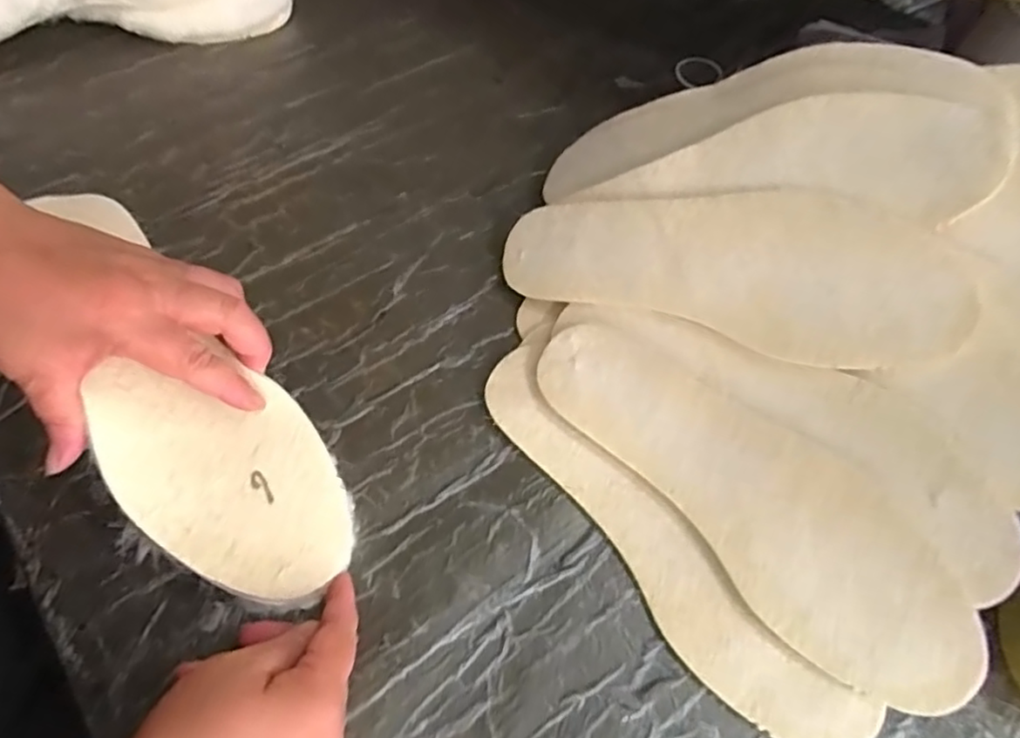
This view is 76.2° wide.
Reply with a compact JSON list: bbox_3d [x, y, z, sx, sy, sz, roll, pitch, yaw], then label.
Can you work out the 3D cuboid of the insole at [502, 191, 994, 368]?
[{"bbox_3d":[0.124,-0.064,0.396,0.267,0.010,0.091,16,96,22],"label":"insole"}]

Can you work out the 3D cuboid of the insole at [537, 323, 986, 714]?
[{"bbox_3d":[0.132,0.064,0.364,0.090,0.009,0.266,-43,69,-4],"label":"insole"}]

